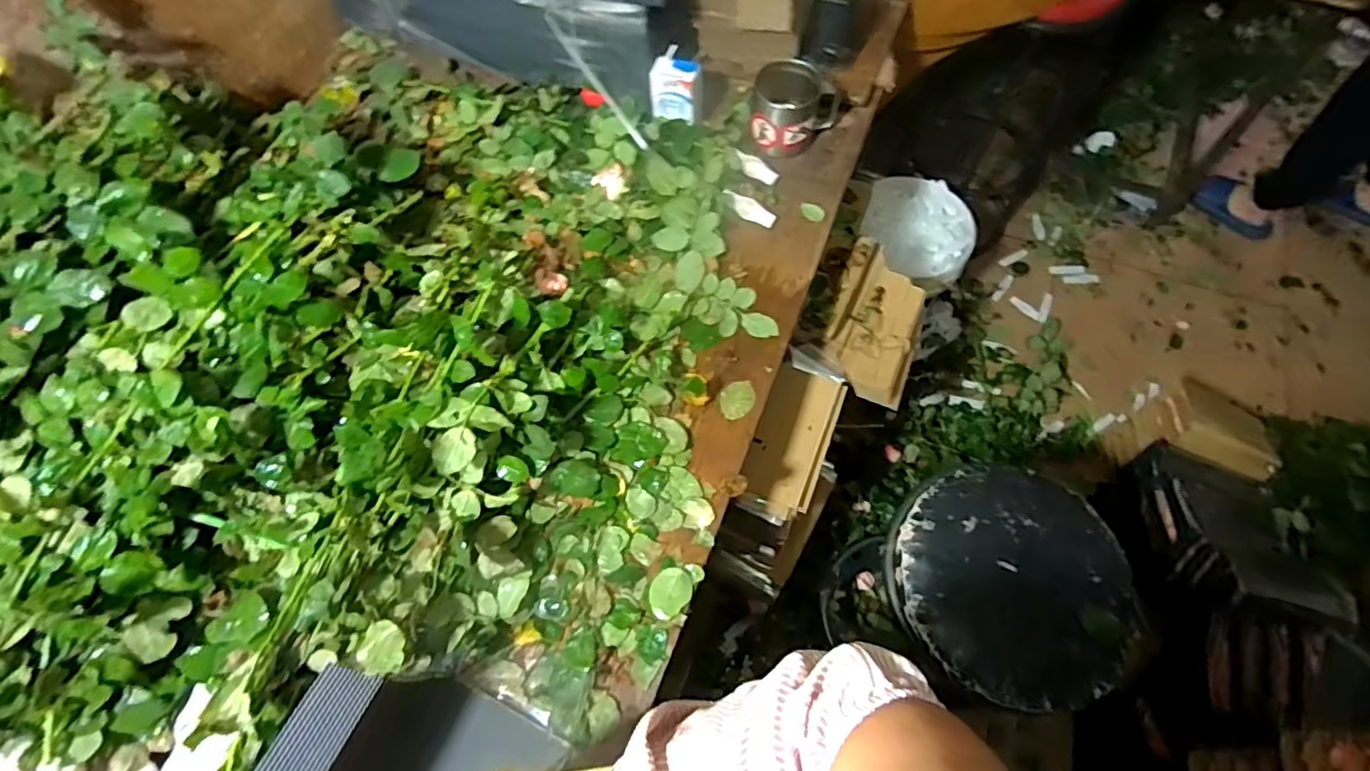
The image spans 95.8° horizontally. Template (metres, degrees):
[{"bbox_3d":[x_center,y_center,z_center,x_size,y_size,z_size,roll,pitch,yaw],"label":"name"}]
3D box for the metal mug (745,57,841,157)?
[{"bbox_3d":[0.162,-0.414,0.928,0.126,0.098,0.116,13,66,9],"label":"metal mug"}]

